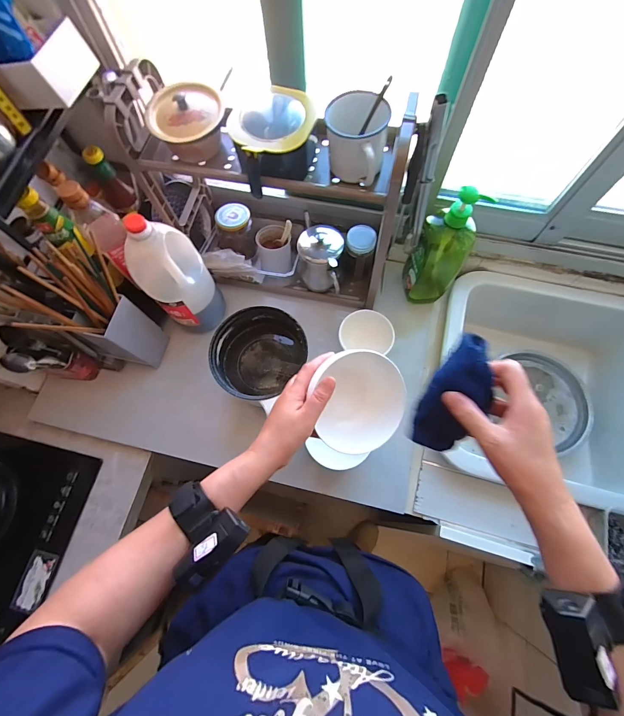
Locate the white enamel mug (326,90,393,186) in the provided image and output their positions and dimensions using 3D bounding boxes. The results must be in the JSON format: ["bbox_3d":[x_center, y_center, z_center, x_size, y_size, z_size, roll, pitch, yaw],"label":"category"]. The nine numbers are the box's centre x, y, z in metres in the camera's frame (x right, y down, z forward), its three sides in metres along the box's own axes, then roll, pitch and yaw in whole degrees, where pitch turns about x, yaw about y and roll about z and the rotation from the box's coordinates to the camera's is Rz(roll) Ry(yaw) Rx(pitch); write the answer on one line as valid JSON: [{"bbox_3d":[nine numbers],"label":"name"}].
[{"bbox_3d":[0.058,-0.290,0.454,0.081,0.076,0.094,11,71,5],"label":"white enamel mug"}]

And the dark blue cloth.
[{"bbox_3d":[0.146,0.043,0.341,0.050,0.129,0.037,21,29,9],"label":"dark blue cloth"}]

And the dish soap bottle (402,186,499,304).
[{"bbox_3d":[0.247,-0.202,0.629,0.100,0.259,0.071,17,72,7],"label":"dish soap bottle"}]

